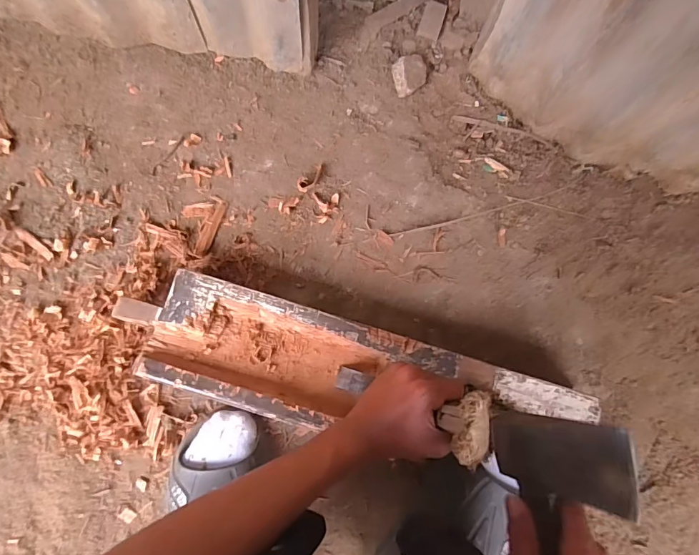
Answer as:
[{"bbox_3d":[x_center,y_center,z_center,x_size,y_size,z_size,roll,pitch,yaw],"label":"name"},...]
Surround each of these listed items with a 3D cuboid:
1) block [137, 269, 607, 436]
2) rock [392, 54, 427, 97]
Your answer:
[{"bbox_3d":[0.014,0.130,0.529,0.567,0.060,0.137,17,84,-2],"label":"block"},{"bbox_3d":[0.092,-0.294,0.611,0.054,0.022,0.049,-17,86,-5],"label":"rock"}]

